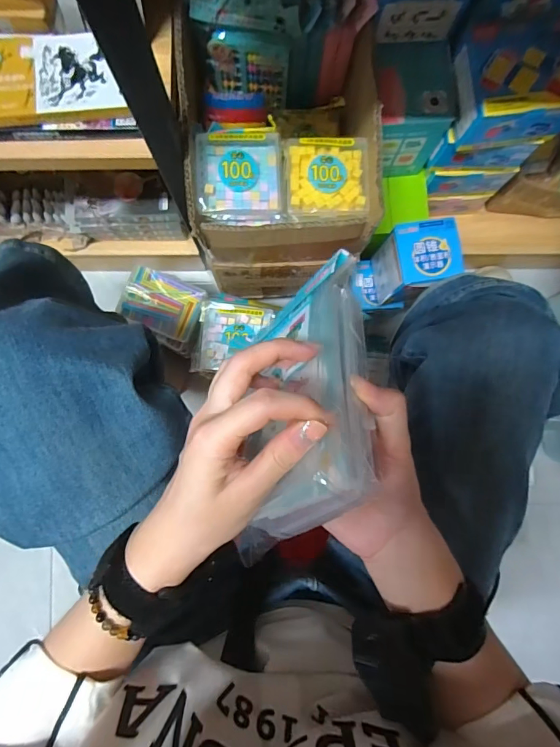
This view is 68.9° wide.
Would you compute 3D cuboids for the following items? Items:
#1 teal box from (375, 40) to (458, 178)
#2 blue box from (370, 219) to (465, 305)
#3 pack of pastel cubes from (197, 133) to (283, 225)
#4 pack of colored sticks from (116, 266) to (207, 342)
[{"bbox_3d":[0.160,-0.345,0.549,0.101,0.123,0.098,-7,87,-2],"label":"teal box"},{"bbox_3d":[0.200,-0.160,0.608,0.089,0.123,0.090,-10,87,-2],"label":"blue box"},{"bbox_3d":[-0.046,-0.224,0.472,0.095,0.032,0.092,-1,87,-1],"label":"pack of pastel cubes"},{"bbox_3d":[-0.179,-0.106,0.621,0.112,0.020,0.084,21,86,0],"label":"pack of colored sticks"}]

